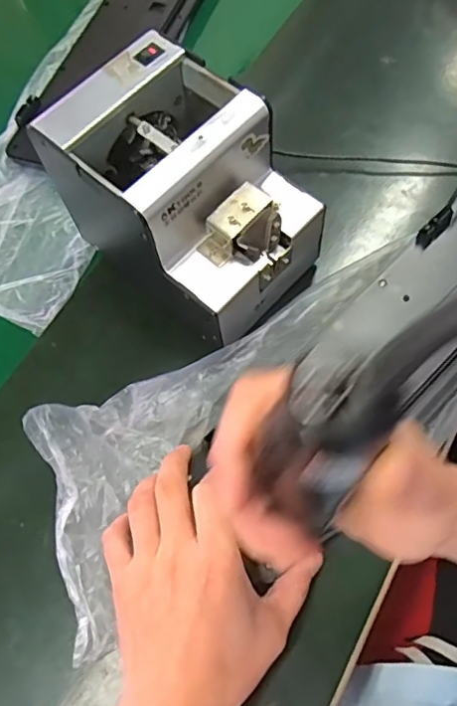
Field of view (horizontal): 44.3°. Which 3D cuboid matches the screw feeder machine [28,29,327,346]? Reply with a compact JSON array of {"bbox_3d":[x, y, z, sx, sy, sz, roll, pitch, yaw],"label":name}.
[{"bbox_3d":[-0.031,-0.121,0.451,0.185,0.146,0.127,37,73,16],"label":"screw feeder machine"}]

